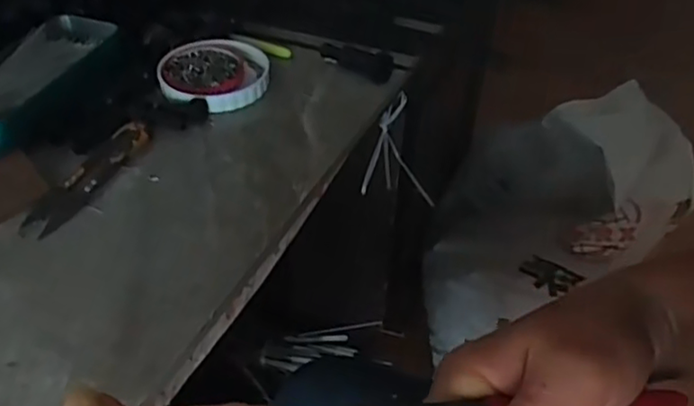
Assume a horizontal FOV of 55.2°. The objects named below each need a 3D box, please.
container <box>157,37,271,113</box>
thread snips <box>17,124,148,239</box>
[{"bbox_3d":[-0.109,-0.106,0.549,0.086,0.014,0.091,1,42,-1],"label":"container"},{"bbox_3d":[-0.175,-0.019,0.452,0.028,0.006,0.113,16,44,16],"label":"thread snips"}]

